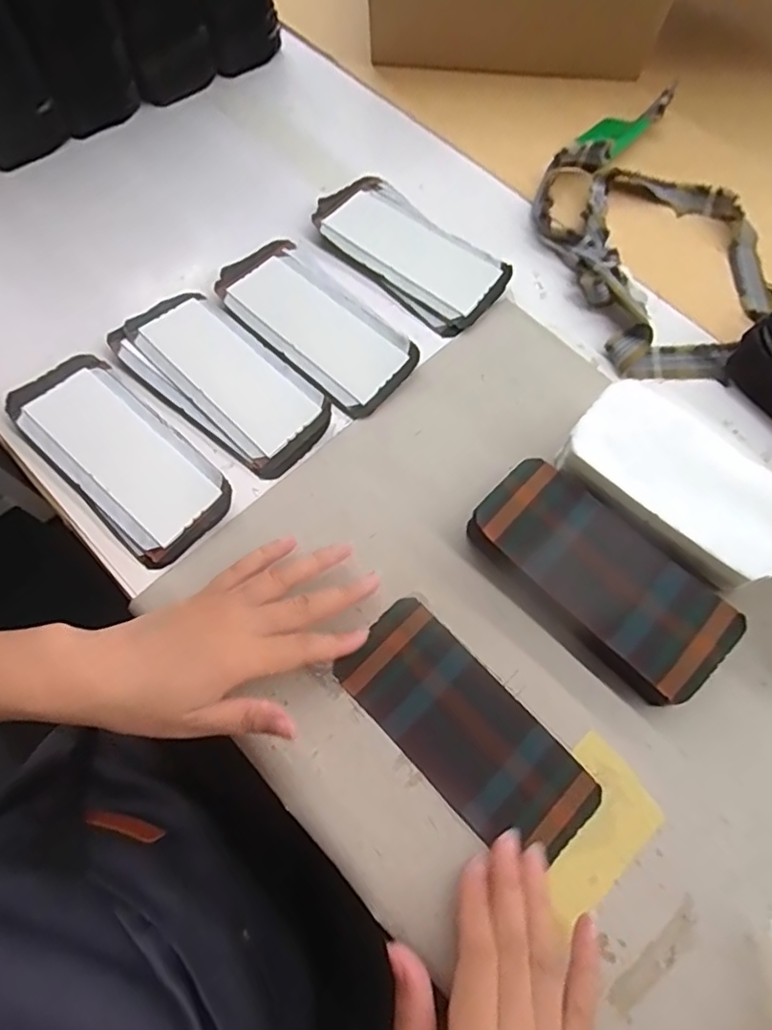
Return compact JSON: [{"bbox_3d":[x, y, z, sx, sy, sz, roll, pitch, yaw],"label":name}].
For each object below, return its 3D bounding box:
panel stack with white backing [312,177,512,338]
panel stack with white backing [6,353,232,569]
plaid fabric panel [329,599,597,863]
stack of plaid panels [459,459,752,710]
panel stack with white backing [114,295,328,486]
[{"bbox_3d":[0.017,-0.222,0.492,0.081,0.008,0.171,-40,74,-15],"label":"panel stack with white backing"},{"bbox_3d":[-0.184,-0.042,0.412,0.170,0.017,0.076,42,73,14],"label":"panel stack with white backing"},{"bbox_3d":[0.048,0.130,0.360,0.163,0.004,0.073,41,73,14],"label":"plaid fabric panel"},{"bbox_3d":[0.134,0.042,0.382,0.166,0.029,0.079,43,73,14],"label":"stack of plaid panels"},{"bbox_3d":[-0.120,-0.102,0.442,0.169,0.012,0.082,39,73,13],"label":"panel stack with white backing"}]

